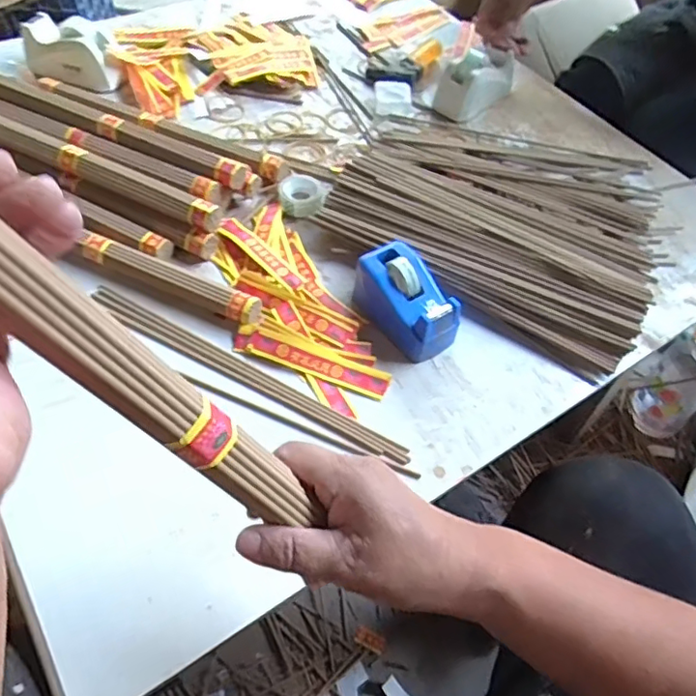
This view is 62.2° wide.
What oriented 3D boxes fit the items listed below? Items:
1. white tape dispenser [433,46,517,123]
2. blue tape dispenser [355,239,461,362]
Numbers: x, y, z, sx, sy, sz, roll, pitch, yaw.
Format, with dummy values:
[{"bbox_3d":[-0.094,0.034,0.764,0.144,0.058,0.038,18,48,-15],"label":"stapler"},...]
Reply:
[{"bbox_3d":[0.167,-0.348,0.743,0.063,0.061,0.122,32,59,17],"label":"white tape dispenser"},{"bbox_3d":[0.053,-0.044,0.519,0.058,0.052,0.105,-24,60,-20],"label":"blue tape dispenser"}]

